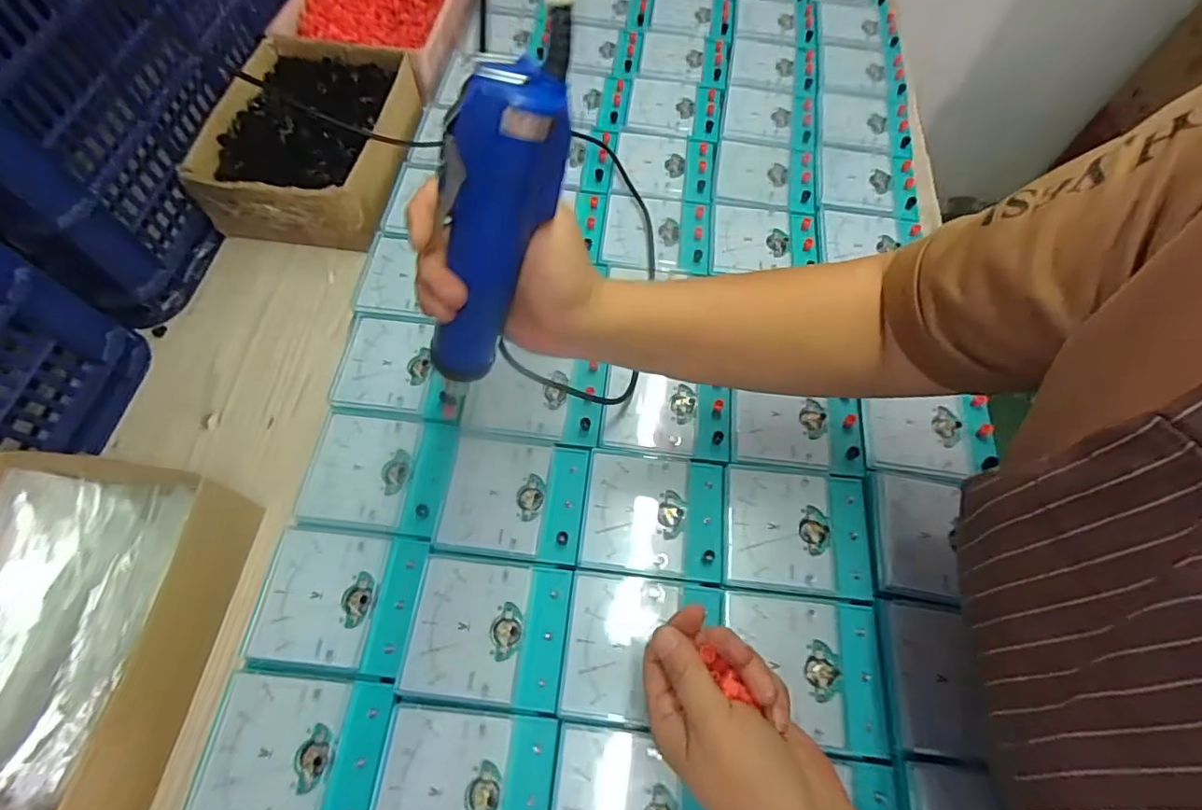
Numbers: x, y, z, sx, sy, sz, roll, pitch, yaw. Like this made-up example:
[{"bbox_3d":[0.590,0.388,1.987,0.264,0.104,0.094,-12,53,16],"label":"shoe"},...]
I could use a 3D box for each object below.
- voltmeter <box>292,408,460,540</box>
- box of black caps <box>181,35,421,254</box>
[{"bbox_3d":[-0.185,0.060,0.477,0.117,0.036,0.098,7,63,2],"label":"voltmeter"},{"bbox_3d":[-0.311,-0.291,0.626,0.190,0.085,0.235,5,63,1],"label":"box of black caps"}]

